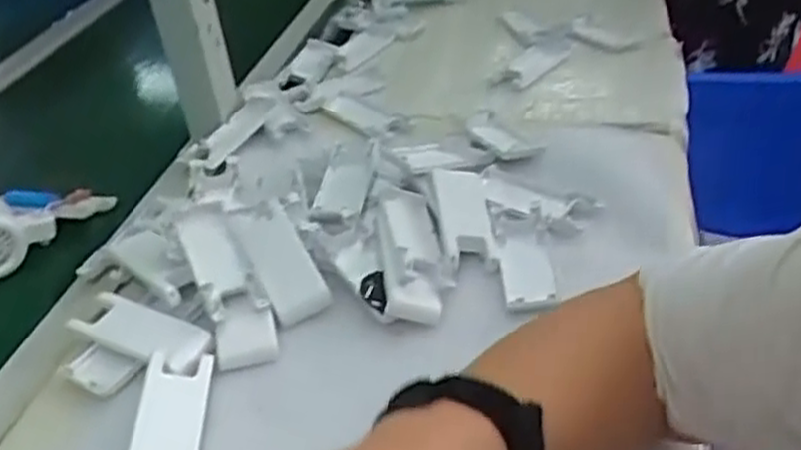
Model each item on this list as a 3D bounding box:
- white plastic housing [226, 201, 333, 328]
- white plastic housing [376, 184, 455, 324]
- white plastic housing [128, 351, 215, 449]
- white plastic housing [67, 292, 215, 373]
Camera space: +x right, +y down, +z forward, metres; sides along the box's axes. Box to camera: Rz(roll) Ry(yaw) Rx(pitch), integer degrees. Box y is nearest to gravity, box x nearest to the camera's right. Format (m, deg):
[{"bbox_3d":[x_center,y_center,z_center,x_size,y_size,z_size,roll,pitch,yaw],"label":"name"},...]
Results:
[{"bbox_3d":[-0.088,0.024,0.570,0.042,0.012,0.103,-21,57,-19],"label":"white plastic housing"},{"bbox_3d":[0.006,0.020,0.580,0.046,0.030,0.117,11,39,-12],"label":"white plastic housing"},{"bbox_3d":[-0.140,0.121,0.476,0.042,0.012,0.098,-5,50,3],"label":"white plastic housing"},{"bbox_3d":[-0.174,0.071,0.535,0.104,0.013,0.041,14,41,26],"label":"white plastic housing"}]

